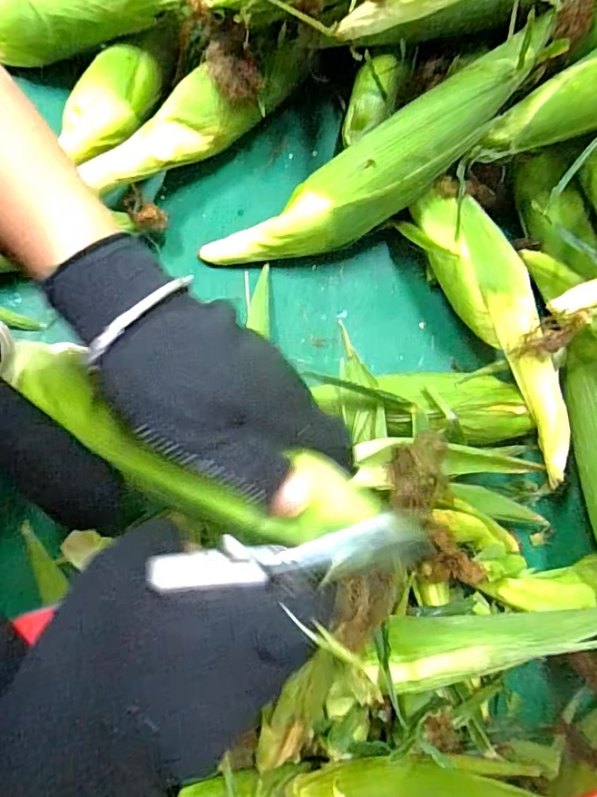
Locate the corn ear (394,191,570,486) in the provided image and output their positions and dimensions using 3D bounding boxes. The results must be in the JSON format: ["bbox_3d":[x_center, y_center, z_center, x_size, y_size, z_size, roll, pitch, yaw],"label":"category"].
[{"bbox_3d":[0.180,-0.069,0.456,0.063,0.047,0.287,-21,82,-6],"label":"corn ear"}]

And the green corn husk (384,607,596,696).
[{"bbox_3d":[0.151,0.171,0.350,0.176,0.030,0.043,-6,80,-3],"label":"green corn husk"}]

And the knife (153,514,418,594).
[{"bbox_3d":[-0.003,0.065,0.211,0.108,0.009,0.019,-7,79,-4],"label":"knife"}]

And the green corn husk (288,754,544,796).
[{"bbox_3d":[0.076,0.250,0.319,0.034,0.228,0.039,-18,75,-48],"label":"green corn husk"}]

